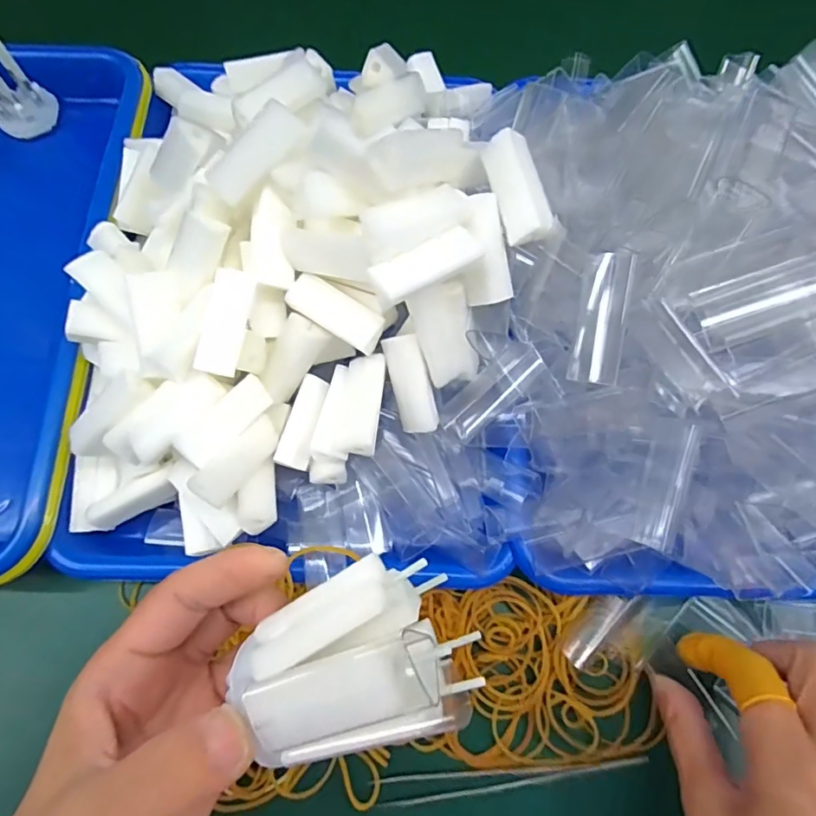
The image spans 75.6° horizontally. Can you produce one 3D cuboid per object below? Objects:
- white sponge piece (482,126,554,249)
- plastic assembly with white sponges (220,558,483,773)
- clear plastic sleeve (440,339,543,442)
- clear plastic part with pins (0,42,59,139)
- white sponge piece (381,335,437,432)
[{"bbox_3d":[0.047,-0.094,0.226,0.011,0.019,0.047,-13,82,-49],"label":"white sponge piece"},{"bbox_3d":[-0.017,0.071,0.145,0.063,0.025,0.045,-25,74,-9],"label":"plastic assembly with white sponges"},{"bbox_3d":[0.040,-0.009,0.254,0.017,0.010,0.055,44,95,13],"label":"clear plastic sleeve"},{"bbox_3d":[-0.248,-0.200,0.320,0.035,0.079,0.029,-42,77,-13],"label":"clear plastic part with pins"},{"bbox_3d":[0.001,-0.011,0.243,0.017,0.014,0.045,-15,101,-6],"label":"white sponge piece"}]

